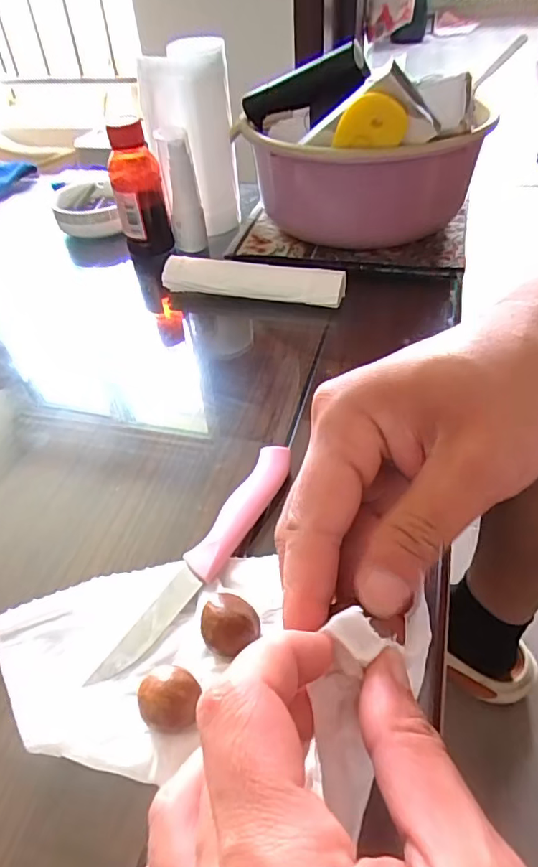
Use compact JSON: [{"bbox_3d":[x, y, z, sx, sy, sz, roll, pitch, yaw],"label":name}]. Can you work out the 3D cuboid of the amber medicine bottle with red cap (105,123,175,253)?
[{"bbox_3d":[-0.112,-0.208,0.452,0.043,0.104,0.042,-12,46,-8],"label":"amber medicine bottle with red cap"}]

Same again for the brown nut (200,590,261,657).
[{"bbox_3d":[-0.017,0.079,0.216,0.022,0.017,0.024,-2,45,2],"label":"brown nut"}]

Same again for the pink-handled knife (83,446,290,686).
[{"bbox_3d":[-0.028,0.055,0.247,0.020,0.009,0.139,20,50,22],"label":"pink-handled knife"}]

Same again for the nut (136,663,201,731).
[{"bbox_3d":[-0.037,0.100,0.196,0.021,0.018,0.021,-2,45,2],"label":"nut"}]

